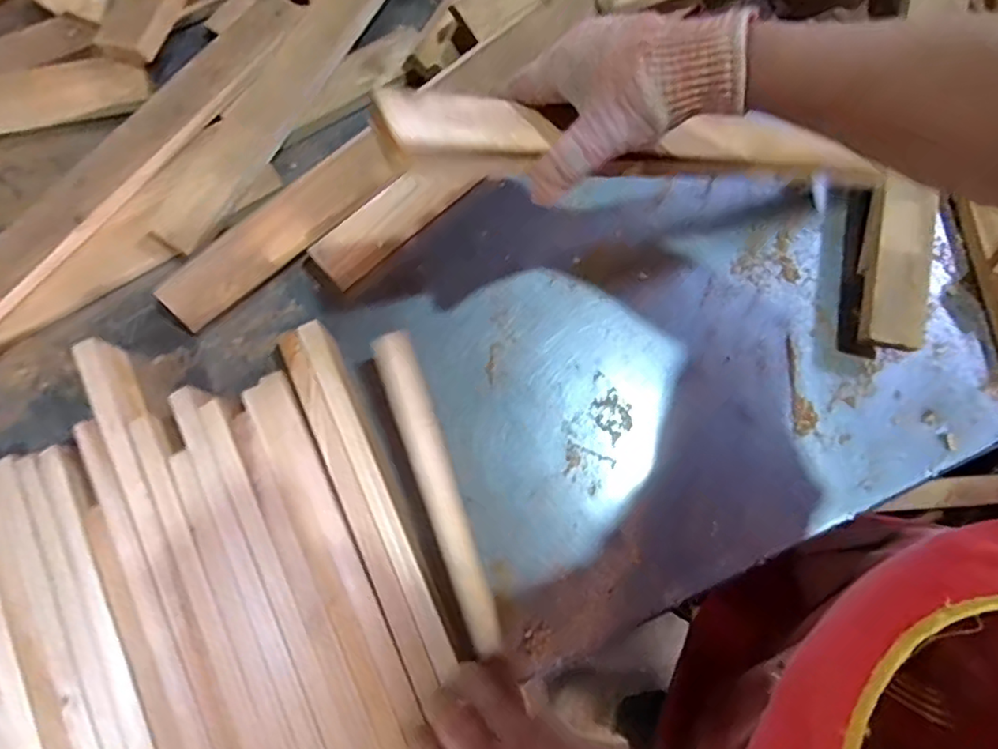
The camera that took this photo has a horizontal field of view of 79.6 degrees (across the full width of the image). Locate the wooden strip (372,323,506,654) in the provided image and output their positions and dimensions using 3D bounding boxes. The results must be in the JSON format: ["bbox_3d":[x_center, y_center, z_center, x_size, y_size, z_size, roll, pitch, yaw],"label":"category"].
[{"bbox_3d":[-0.049,0.090,0.486,0.028,0.017,0.259,-19,84,-5],"label":"wooden strip"}]

